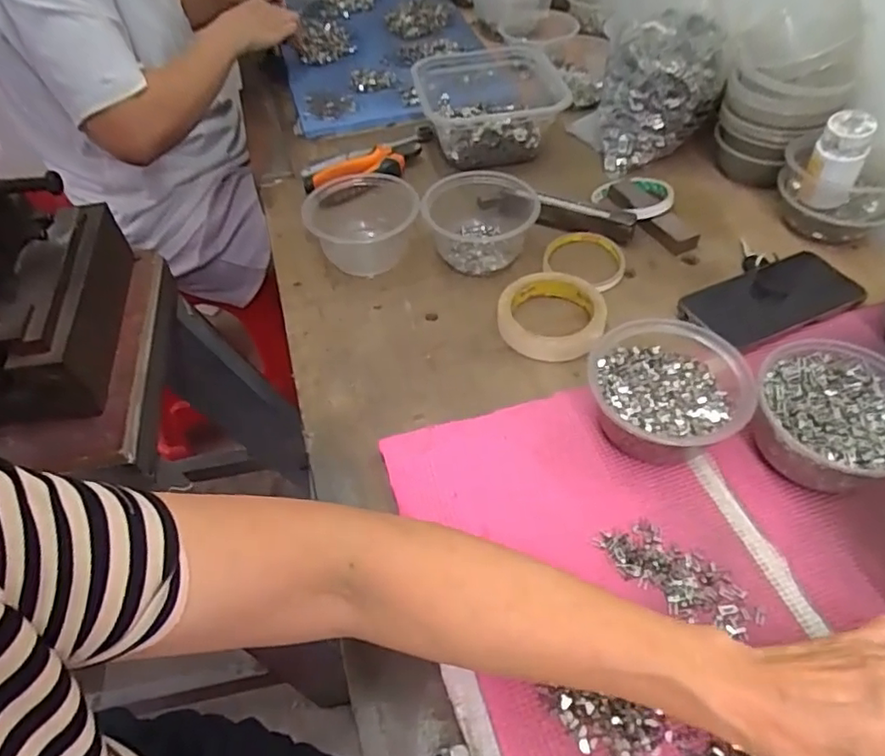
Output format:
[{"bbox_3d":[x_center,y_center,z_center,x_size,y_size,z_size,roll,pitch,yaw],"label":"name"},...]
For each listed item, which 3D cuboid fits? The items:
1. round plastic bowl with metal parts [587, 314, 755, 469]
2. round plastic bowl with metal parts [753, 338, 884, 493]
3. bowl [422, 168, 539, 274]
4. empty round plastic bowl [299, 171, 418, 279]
[{"bbox_3d":[0.170,0.017,0.468,0.113,0.056,0.118,-3,50,4],"label":"round plastic bowl with metal parts"},{"bbox_3d":[0.286,0.032,0.449,0.108,0.055,0.110,-3,50,4],"label":"round plastic bowl with metal parts"},{"bbox_3d":[0.044,-0.162,0.633,0.122,0.058,0.106,-4,50,2],"label":"bowl"},{"bbox_3d":[-0.082,-0.162,0.630,0.111,0.061,0.117,-3,50,4],"label":"empty round plastic bowl"}]

